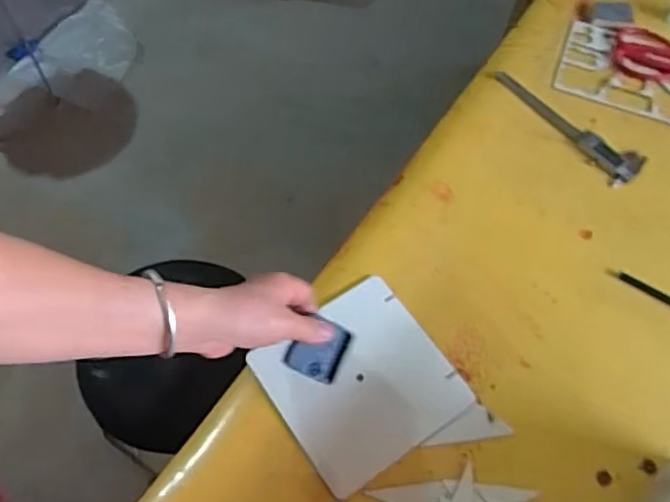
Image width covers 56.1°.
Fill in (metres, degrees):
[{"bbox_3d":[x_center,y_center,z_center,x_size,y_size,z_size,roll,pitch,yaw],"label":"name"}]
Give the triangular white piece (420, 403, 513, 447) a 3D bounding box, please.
[{"bbox_3d":[0.132,0.177,0.642,0.091,0.004,0.035,-8,62,-6],"label":"triangular white piece"}]

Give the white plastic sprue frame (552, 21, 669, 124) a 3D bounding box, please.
[{"bbox_3d":[0.432,-0.251,0.894,0.217,0.009,0.136,19,70,9],"label":"white plastic sprue frame"}]

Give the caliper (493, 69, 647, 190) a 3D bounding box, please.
[{"bbox_3d":[0.313,-0.174,0.842,0.059,0.009,0.227,-37,68,-19],"label":"caliper"}]

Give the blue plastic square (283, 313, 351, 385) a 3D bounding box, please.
[{"bbox_3d":[-0.014,0.092,0.590,0.008,0.059,0.055,10,70,54],"label":"blue plastic square"}]

